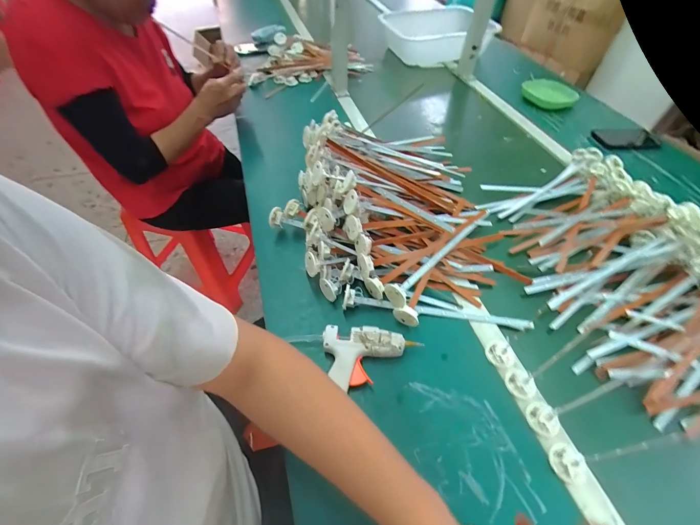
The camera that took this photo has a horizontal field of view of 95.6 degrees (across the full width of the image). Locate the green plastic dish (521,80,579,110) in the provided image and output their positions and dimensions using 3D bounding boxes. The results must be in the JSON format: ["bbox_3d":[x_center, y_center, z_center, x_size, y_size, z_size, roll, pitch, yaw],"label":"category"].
[{"bbox_3d":[0.618,-0.526,0.996,0.120,0.044,0.150,-21,54,-18],"label":"green plastic dish"}]

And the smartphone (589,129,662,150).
[{"bbox_3d":[0.755,-0.336,0.866,0.174,0.013,0.084,-1,50,-3],"label":"smartphone"}]

